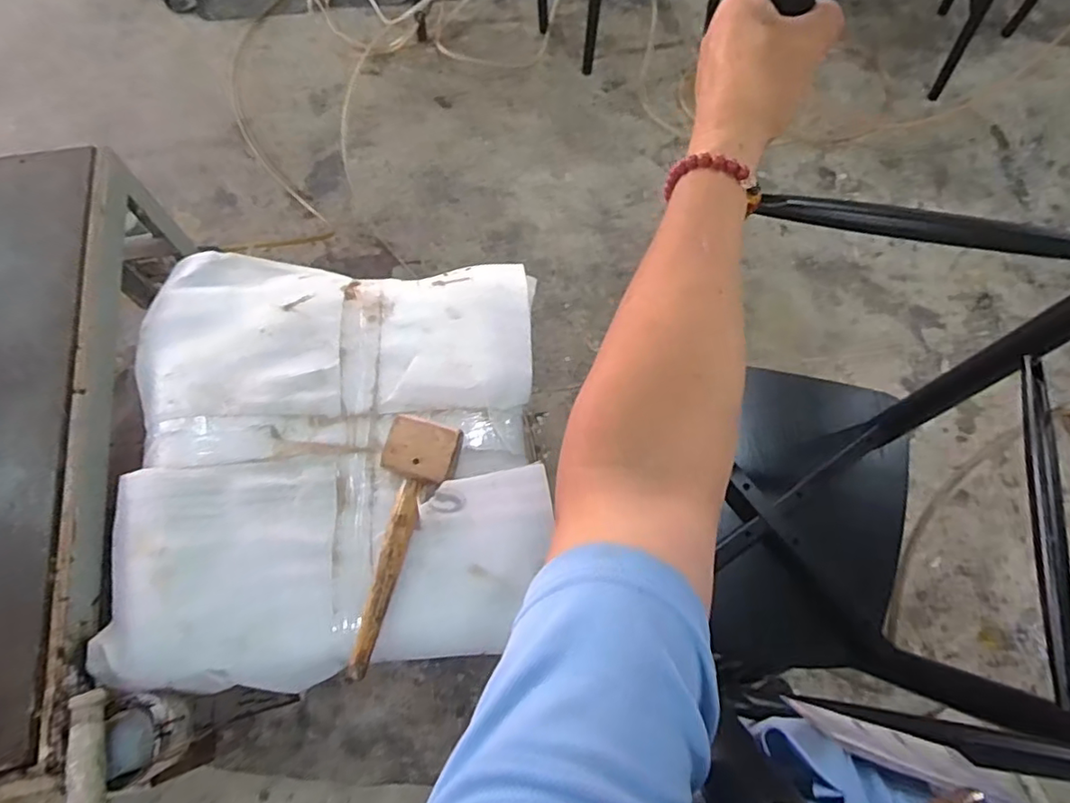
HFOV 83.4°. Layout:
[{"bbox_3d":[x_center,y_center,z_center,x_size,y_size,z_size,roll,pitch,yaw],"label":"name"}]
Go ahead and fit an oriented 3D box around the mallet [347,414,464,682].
[{"bbox_3d":[-0.164,0.146,0.649,0.079,0.051,0.273,20,70,7],"label":"mallet"}]

